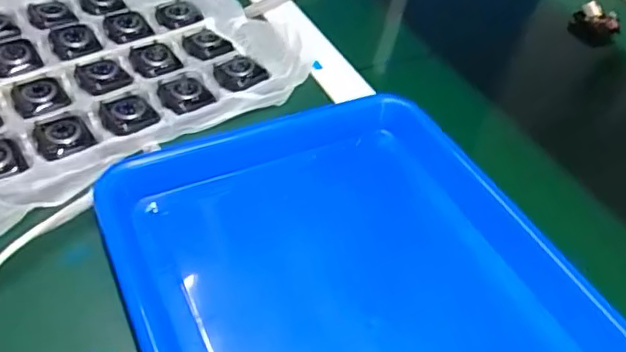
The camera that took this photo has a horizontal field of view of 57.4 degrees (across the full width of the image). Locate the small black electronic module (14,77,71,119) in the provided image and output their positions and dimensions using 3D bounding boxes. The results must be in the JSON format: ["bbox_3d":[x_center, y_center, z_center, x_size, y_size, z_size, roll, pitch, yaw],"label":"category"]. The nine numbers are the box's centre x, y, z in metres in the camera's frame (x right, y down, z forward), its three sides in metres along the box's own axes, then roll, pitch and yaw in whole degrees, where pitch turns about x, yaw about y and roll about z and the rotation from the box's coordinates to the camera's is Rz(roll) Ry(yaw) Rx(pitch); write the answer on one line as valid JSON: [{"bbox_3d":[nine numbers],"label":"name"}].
[{"bbox_3d":[-0.216,-0.061,0.455,0.039,0.009,0.043,-21,52,-26],"label":"small black electronic module"}]

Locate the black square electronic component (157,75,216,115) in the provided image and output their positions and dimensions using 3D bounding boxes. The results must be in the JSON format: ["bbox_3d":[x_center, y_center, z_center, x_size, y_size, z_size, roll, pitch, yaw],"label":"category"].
[{"bbox_3d":[-0.106,-0.069,0.477,0.043,0.012,0.040,-9,47,-16],"label":"black square electronic component"}]

